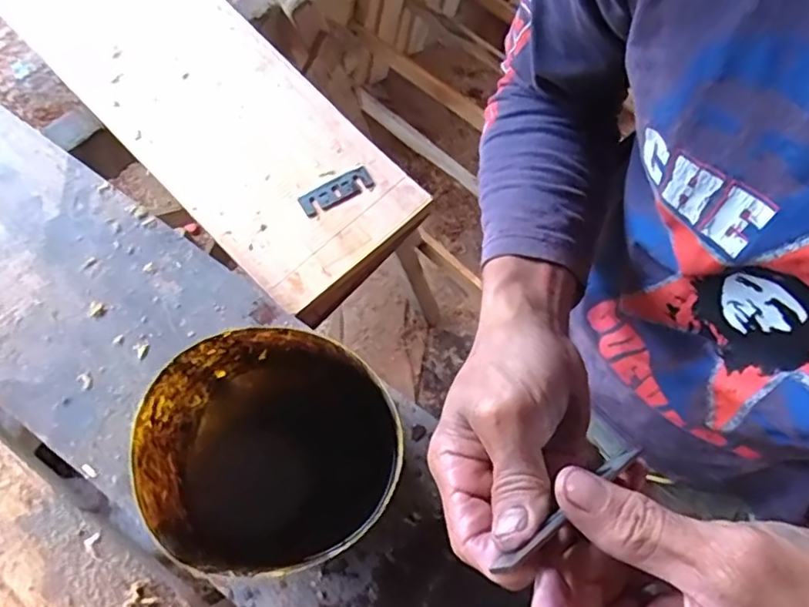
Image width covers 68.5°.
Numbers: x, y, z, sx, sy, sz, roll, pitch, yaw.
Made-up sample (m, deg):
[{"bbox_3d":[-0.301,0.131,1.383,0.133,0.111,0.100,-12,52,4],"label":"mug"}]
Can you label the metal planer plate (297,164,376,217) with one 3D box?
[{"bbox_3d":[-0.073,-0.121,0.637,0.080,0.005,0.030,-28,73,-12],"label":"metal planer plate"}]

